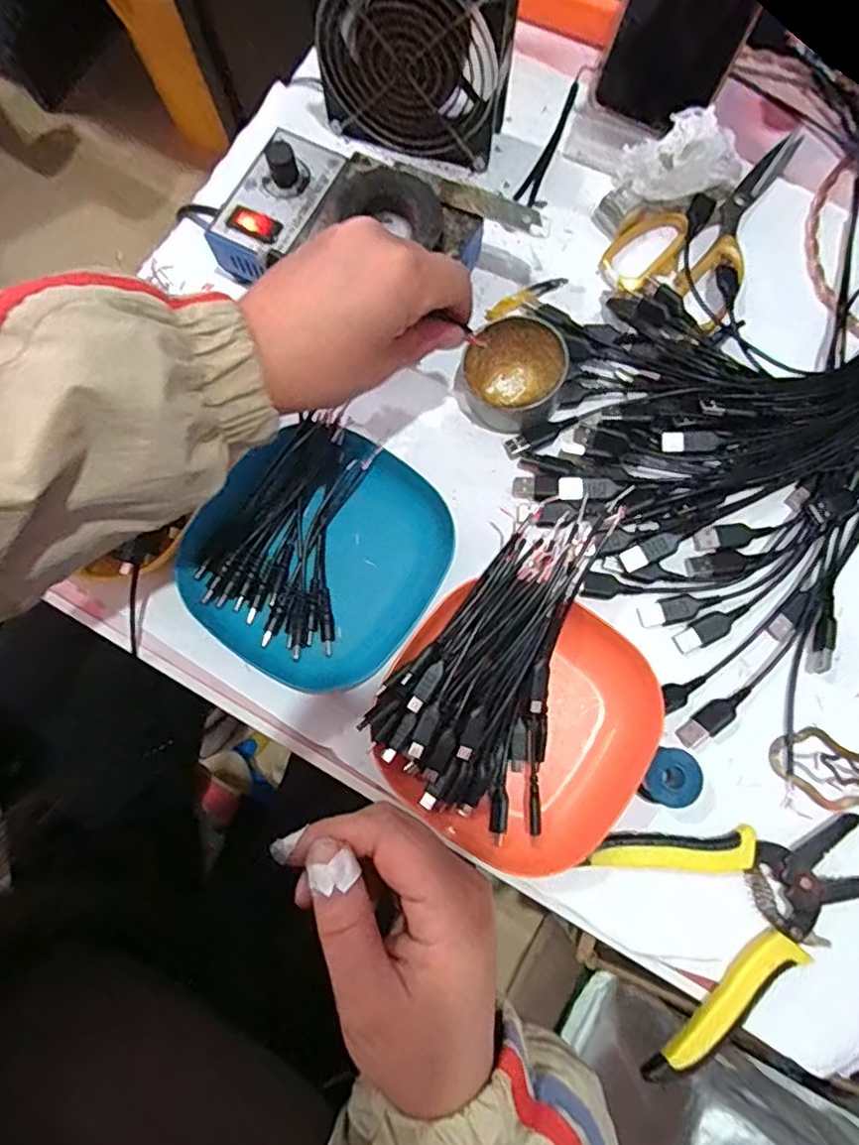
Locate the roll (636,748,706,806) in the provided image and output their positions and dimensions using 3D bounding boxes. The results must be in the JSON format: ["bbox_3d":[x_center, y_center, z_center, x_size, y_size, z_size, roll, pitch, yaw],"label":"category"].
[{"bbox_3d":[0.131,0.112,0.339,0.027,0.024,0.030,28,81,7],"label":"roll"}]

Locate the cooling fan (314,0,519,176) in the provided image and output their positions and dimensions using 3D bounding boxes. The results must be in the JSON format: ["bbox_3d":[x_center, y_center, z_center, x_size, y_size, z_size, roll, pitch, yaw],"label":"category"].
[{"bbox_3d":[-0.009,-0.334,0.388,0.116,0.126,0.050,16,78,4],"label":"cooling fan"}]

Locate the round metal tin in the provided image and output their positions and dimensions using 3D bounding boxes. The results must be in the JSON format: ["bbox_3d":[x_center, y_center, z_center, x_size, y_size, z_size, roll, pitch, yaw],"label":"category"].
[{"bbox_3d":[0.052,-0.125,0.388,0.061,0.027,0.064,0,77,1],"label":"round metal tin"}]

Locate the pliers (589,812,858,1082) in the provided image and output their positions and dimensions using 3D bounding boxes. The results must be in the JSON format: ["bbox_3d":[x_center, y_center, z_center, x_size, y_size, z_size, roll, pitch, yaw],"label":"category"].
[{"bbox_3d":[0.170,0.189,0.328,0.144,0.013,0.108,-8,79,0],"label":"pliers"}]

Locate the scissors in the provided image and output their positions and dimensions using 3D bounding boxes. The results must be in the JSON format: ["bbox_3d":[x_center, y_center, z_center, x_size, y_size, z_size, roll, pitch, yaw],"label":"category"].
[{"bbox_3d":[0.195,-0.247,0.423,0.087,0.011,0.174,34,80,8],"label":"scissors"}]

